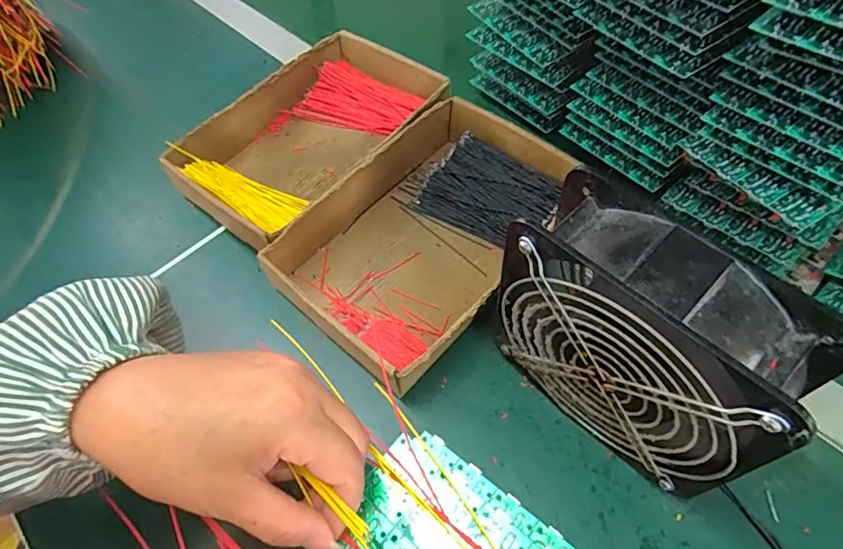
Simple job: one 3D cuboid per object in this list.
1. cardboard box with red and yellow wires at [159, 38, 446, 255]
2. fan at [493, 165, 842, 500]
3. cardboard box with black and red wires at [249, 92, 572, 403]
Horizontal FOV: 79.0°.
[{"bbox_3d":[-0.099,-0.125,0.464,0.150,0.041,0.237,35,66,23],"label":"cardboard box with red and yellow wires"},{"bbox_3d":[0.116,0.041,0.286,0.064,0.150,0.151,-37,63,-19],"label":"fan"},{"bbox_3d":[0.009,-0.037,0.407,0.154,0.043,0.244,34,65,22],"label":"cardboard box with black and red wires"}]

